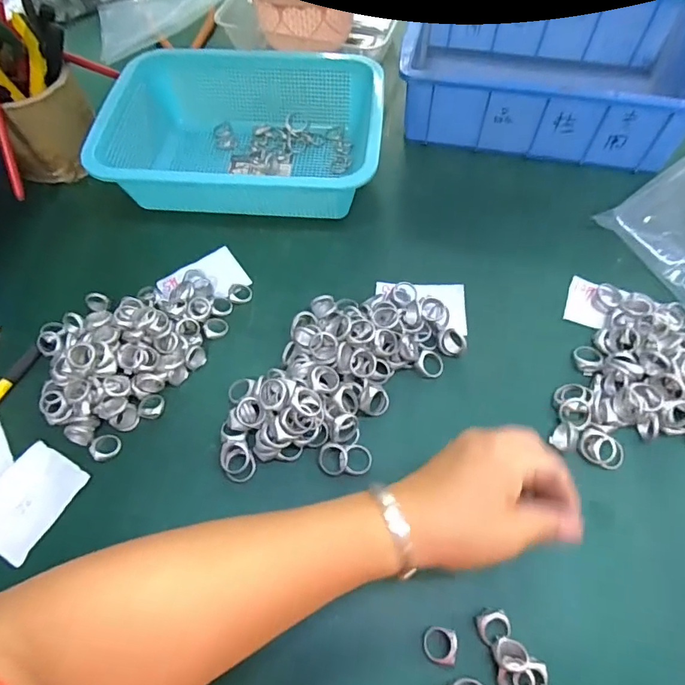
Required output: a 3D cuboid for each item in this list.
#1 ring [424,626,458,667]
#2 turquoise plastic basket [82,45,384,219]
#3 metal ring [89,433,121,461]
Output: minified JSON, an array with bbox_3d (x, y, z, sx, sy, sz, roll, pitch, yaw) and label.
[{"bbox_3d":[0.061,0.189,0.295,0.021,0.006,0.021,-1,62,2],"label":"ring"},{"bbox_3d":[-0.095,-0.217,0.493,0.264,0.082,0.198,1,63,3],"label":"turquoise plastic basket"},{"bbox_3d":[-0.183,0.079,0.366,0.020,0.007,0.021,-1,61,2],"label":"metal ring"}]

